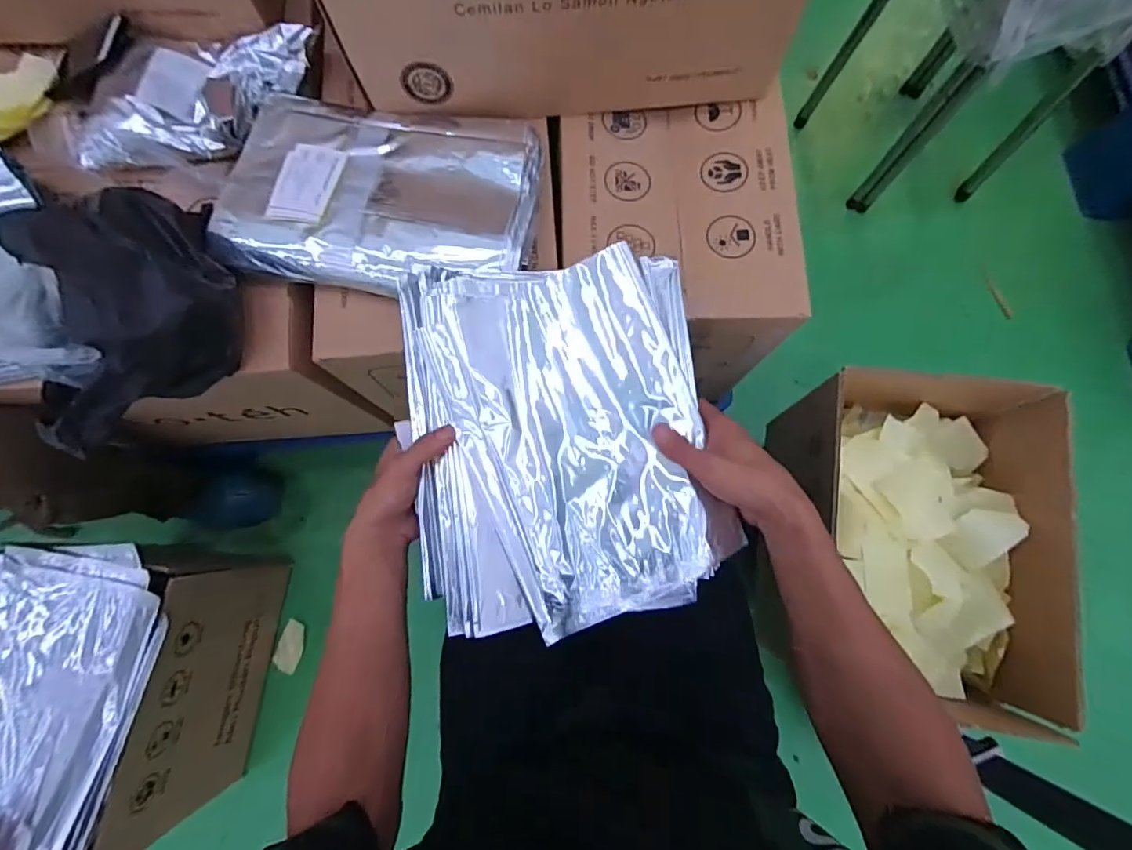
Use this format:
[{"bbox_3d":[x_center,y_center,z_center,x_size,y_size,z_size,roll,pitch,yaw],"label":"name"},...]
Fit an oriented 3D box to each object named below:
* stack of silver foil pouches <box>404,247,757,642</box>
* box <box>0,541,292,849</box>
[{"bbox_3d":[-0.004,0.008,0.455,0.269,0.039,0.324,-11,79,-1],"label":"stack of silver foil pouches"},{"bbox_3d":[-0.657,0.385,0.768,0.246,0.282,0.388,8,79,3],"label":"box"}]

